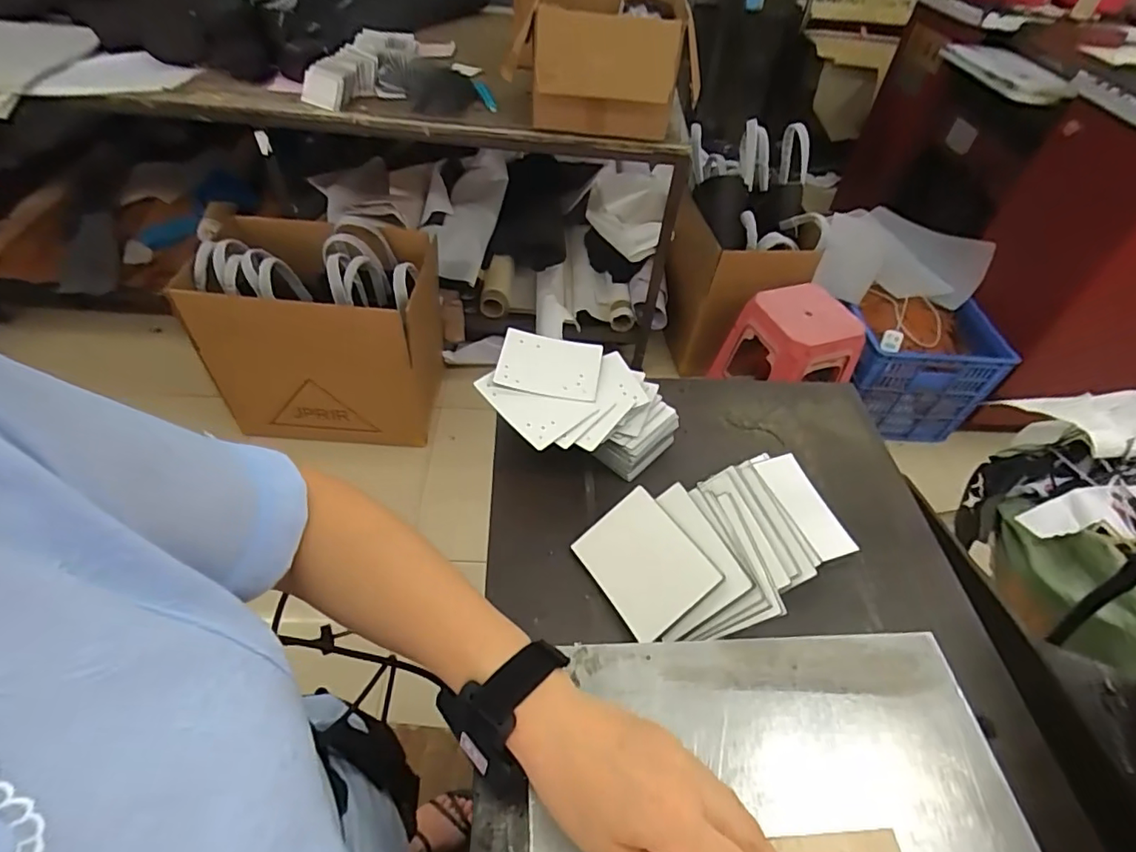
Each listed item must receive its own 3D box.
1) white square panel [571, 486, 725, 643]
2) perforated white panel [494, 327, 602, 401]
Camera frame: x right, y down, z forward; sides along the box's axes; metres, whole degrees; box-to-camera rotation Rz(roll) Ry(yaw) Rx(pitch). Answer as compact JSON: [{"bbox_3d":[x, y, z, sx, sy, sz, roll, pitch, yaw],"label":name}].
[{"bbox_3d":[0.062,0.112,0.459,0.083,0.006,0.105,-40,52,-2],"label":"white square panel"},{"bbox_3d":[-0.019,-0.062,0.557,0.100,0.009,0.074,9,56,0],"label":"perforated white panel"}]

